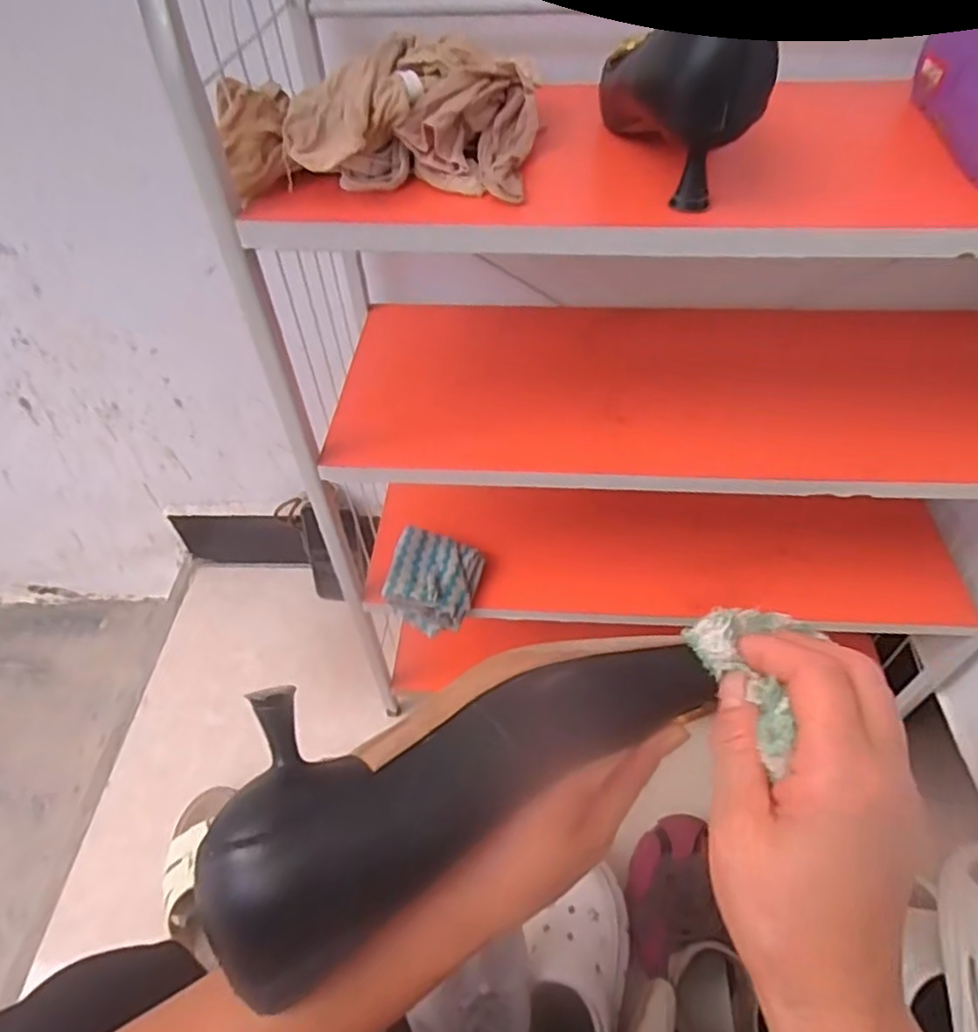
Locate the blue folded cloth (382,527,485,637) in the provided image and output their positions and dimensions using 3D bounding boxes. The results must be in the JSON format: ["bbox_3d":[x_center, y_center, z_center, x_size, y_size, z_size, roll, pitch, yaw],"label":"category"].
[{"bbox_3d":[-0.057,0.066,0.664,0.092,0.039,0.093,12,51,12],"label":"blue folded cloth"}]

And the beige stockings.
[{"bbox_3d":[-0.061,-0.239,0.391,0.178,0.049,0.134,0,50,3],"label":"beige stockings"}]

